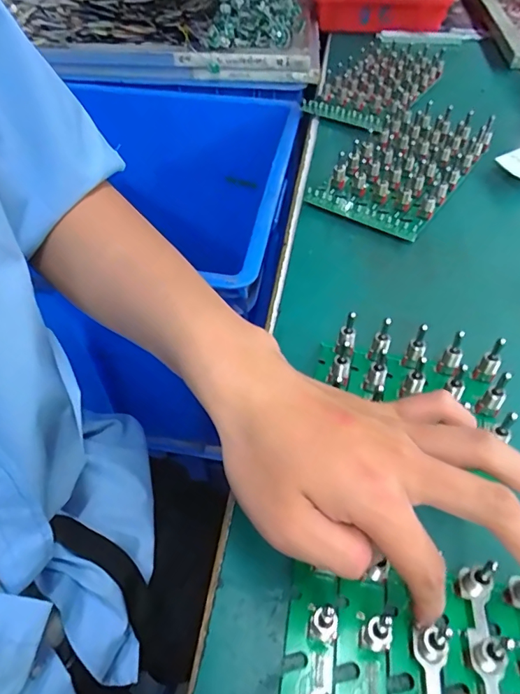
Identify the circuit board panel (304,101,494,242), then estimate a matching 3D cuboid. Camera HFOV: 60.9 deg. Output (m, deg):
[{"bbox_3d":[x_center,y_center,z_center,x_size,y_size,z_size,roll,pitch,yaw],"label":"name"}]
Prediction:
[{"bbox_3d":[0.165,-0.208,0.501,0.128,0.038,0.229,31,57,23],"label":"circuit board panel"}]

